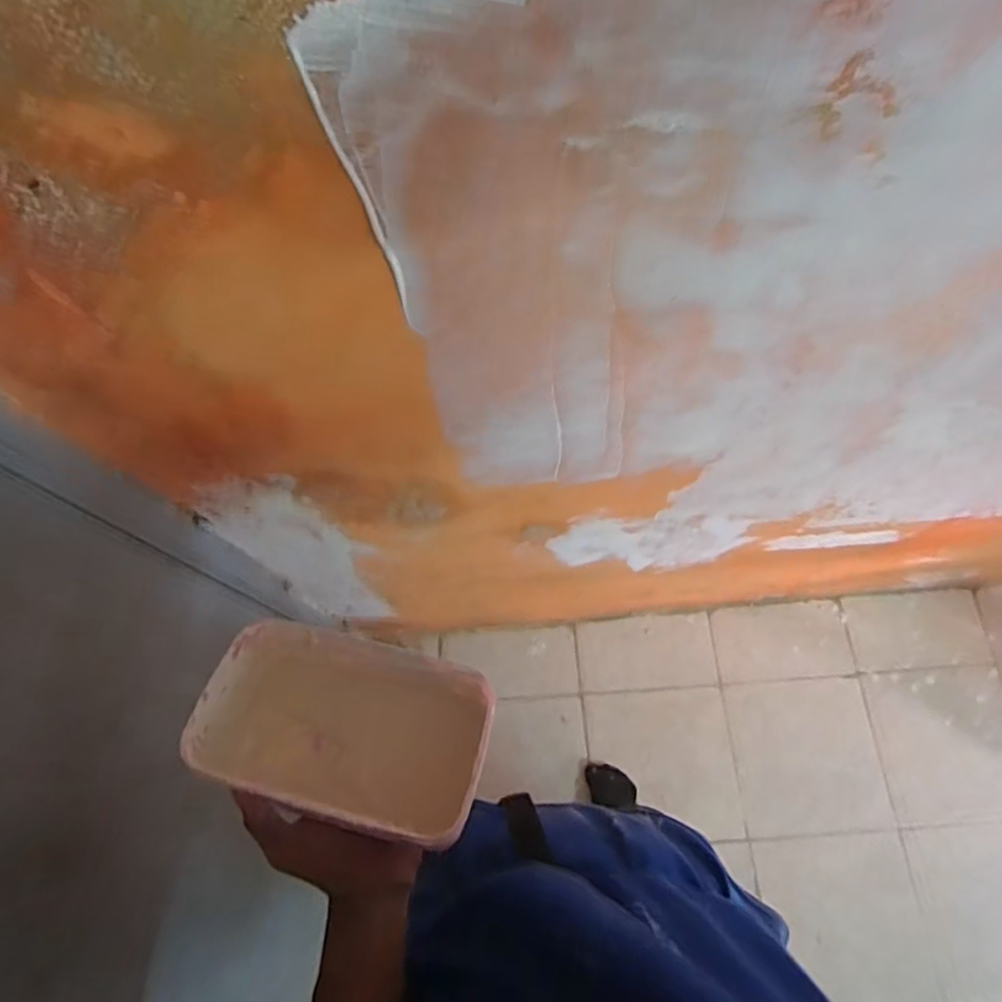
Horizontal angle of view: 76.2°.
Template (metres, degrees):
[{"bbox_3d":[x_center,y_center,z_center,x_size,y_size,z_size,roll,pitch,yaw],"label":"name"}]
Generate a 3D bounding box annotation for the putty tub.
[{"bbox_3d":[-0.102,0.156,0.435,0.183,0.073,0.116,11,70,7],"label":"putty tub"}]

